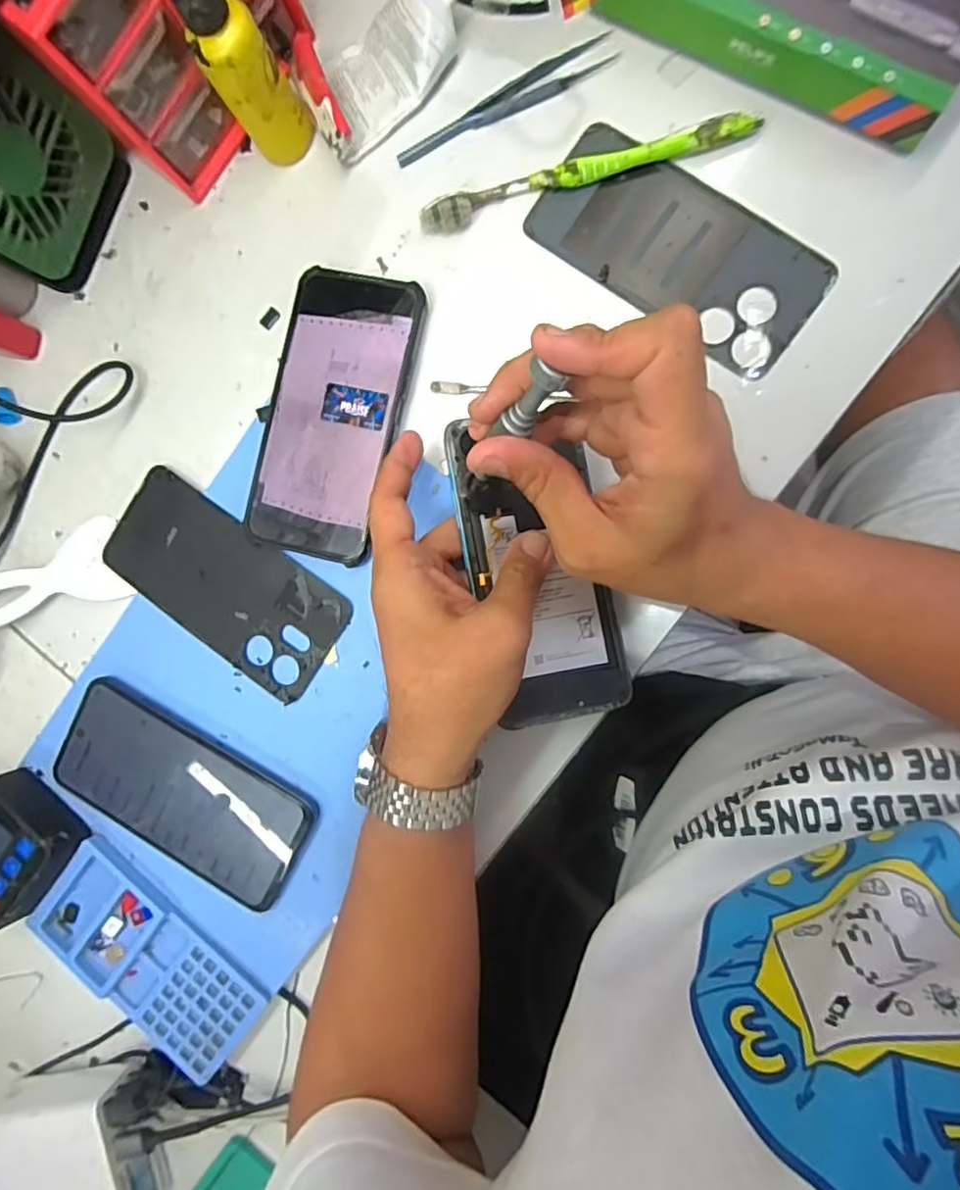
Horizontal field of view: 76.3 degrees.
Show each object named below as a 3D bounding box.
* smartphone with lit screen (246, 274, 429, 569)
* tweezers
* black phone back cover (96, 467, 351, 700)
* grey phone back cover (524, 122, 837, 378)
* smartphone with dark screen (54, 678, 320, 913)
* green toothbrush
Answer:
[{"bbox_3d":[-0.086,-0.105,0.361,0.079,0.014,0.162,13,91,9],"label":"smartphone with lit screen"},{"bbox_3d":[0.012,-0.281,0.347,0.129,0.004,0.021,-21,86,8],"label":"tweezers"},{"bbox_3d":[-0.159,-0.009,0.370,0.163,0.008,0.075,33,94,8],"label":"black phone back cover"},{"bbox_3d":[0.109,-0.192,0.338,0.161,0.004,0.072,37,95,8],"label":"grey phone back cover"},{"bbox_3d":[-0.182,0.119,0.370,0.160,0.008,0.076,29,94,9],"label":"smartphone with dark screen"},{"bbox_3d":[0.057,-0.234,0.339,0.184,0.014,0.014,-12,87,9],"label":"green toothbrush"}]

